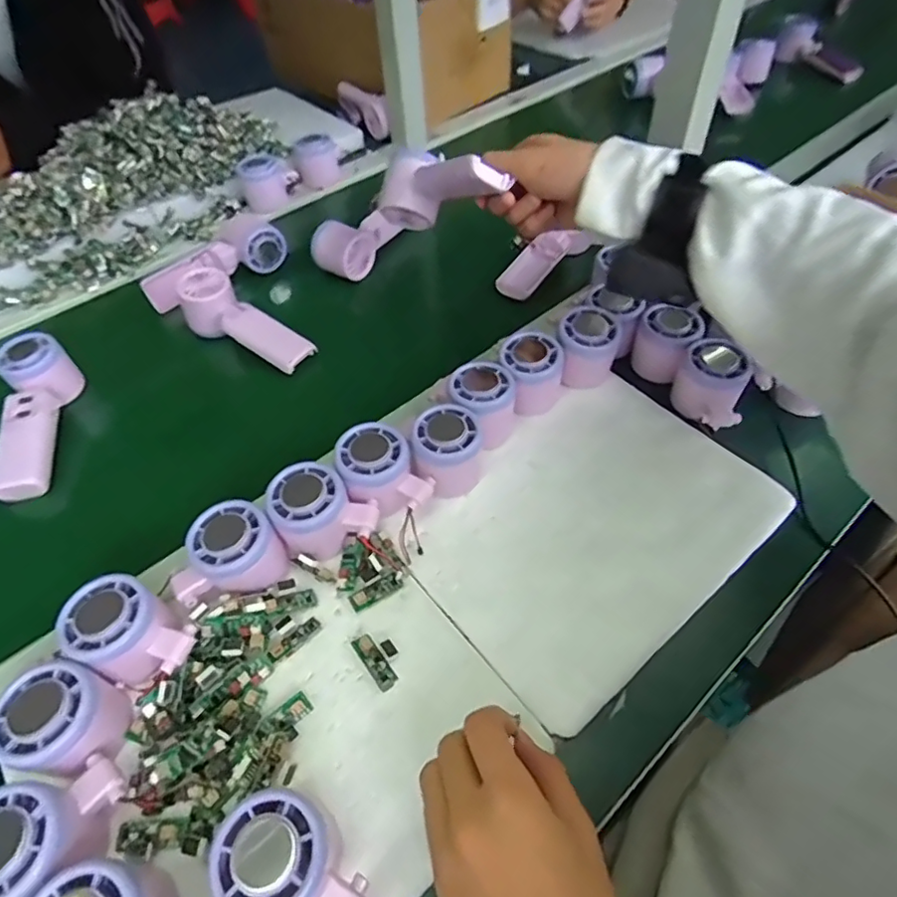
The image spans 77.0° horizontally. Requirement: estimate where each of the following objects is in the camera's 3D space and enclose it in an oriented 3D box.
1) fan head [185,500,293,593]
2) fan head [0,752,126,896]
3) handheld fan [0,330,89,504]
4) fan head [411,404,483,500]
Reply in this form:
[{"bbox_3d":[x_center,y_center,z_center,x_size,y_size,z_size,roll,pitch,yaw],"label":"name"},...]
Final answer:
[{"bbox_3d":[-0.148,0.071,0.396,0.056,0.042,0.055,33,61,25],"label":"fan head"},{"bbox_3d":[-0.217,0.210,0.305,0.074,0.052,0.061,-18,57,-13],"label":"fan head"},{"bbox_3d":[-0.391,-0.031,0.523,0.053,0.046,0.165,-7,53,-2],"label":"handheld fan"},{"bbox_3d":[0.000,0.003,0.456,0.057,0.053,0.061,-2,54,-2],"label":"fan head"}]

